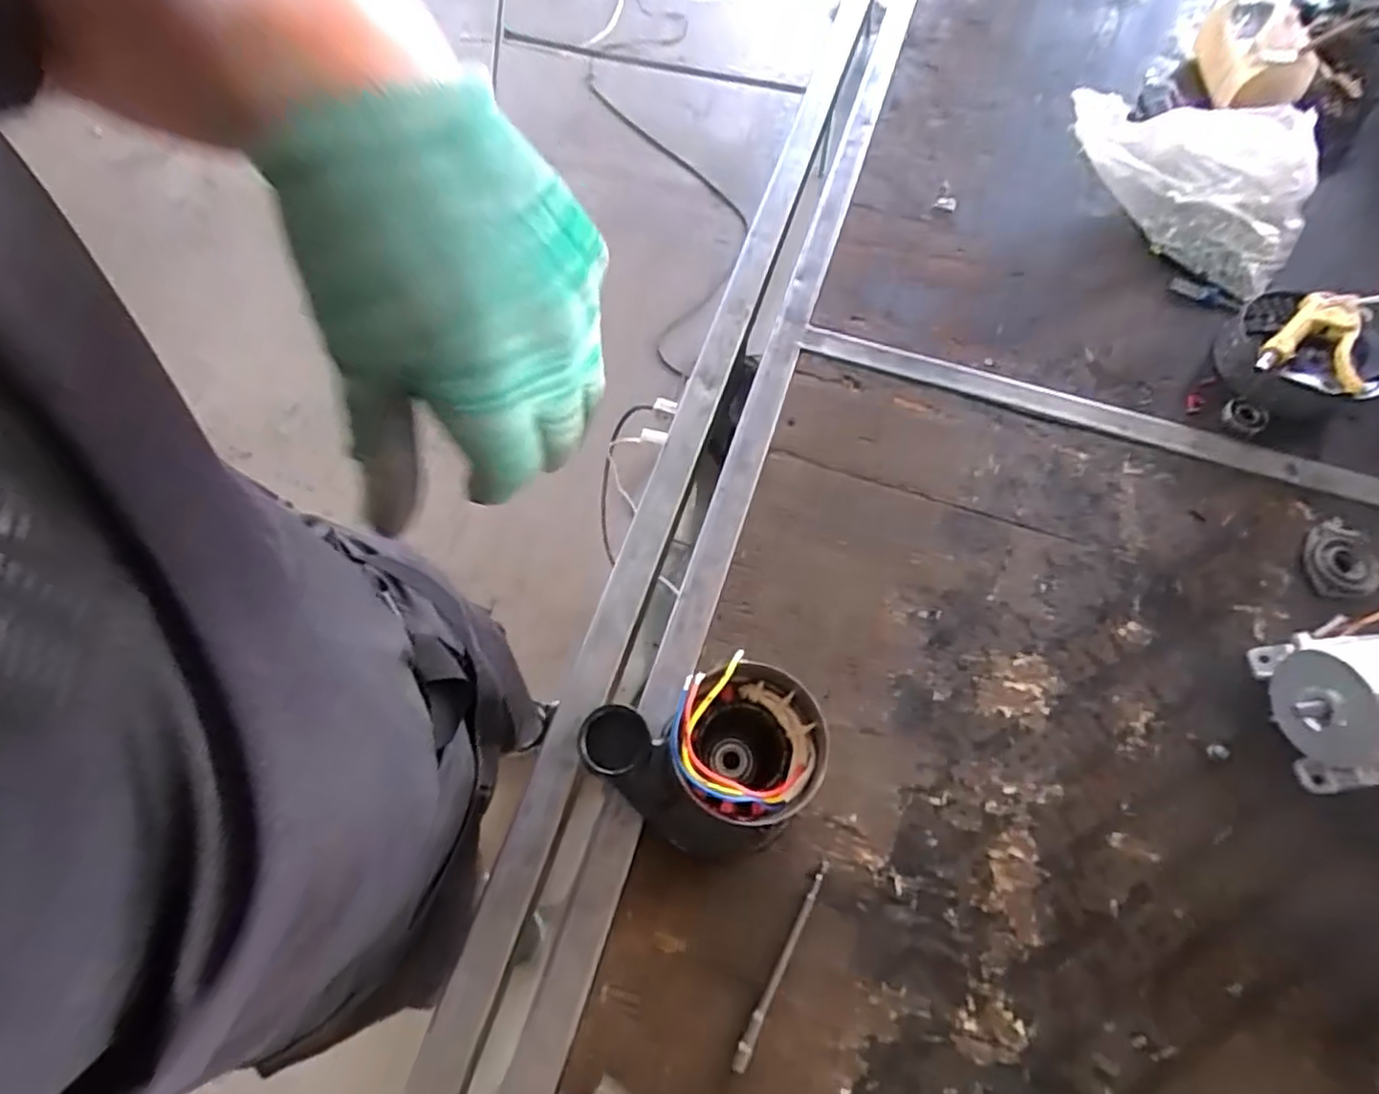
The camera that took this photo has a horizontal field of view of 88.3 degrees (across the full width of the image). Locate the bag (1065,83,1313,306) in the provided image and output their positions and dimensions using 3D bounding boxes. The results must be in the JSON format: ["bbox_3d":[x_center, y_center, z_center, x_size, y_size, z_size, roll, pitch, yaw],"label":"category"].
[{"bbox_3d":[0.564,-0.423,0.798,0.275,0.115,0.156,39,70,15],"label":"bag"}]

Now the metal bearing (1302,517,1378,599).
[{"bbox_3d":[0.599,0.012,0.658,0.070,0.014,0.074,1,65,-1],"label":"metal bearing"}]

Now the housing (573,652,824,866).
[{"bbox_3d":[0.005,0.147,0.491,0.147,0.181,0.100,17,66,6],"label":"housing"}]

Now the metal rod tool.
[{"bbox_3d":[0.067,0.301,0.516,0.011,0.007,0.147,26,68,10],"label":"metal rod tool"}]

